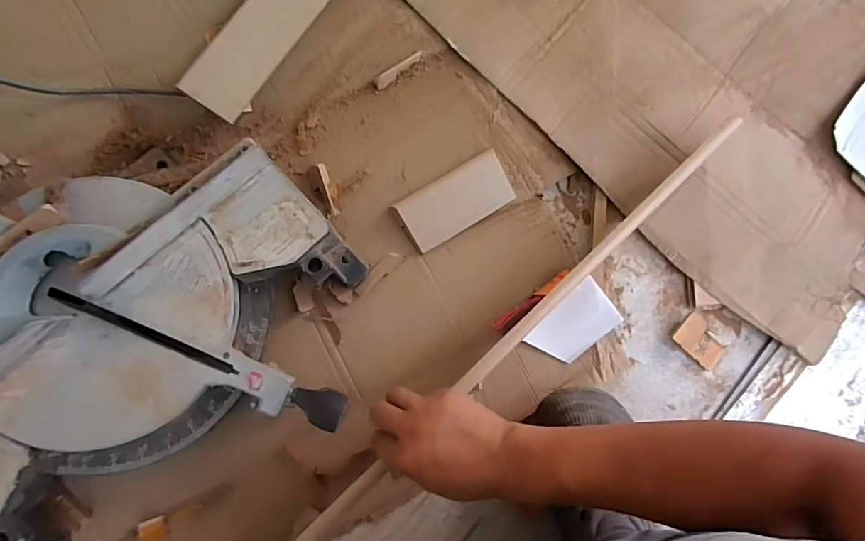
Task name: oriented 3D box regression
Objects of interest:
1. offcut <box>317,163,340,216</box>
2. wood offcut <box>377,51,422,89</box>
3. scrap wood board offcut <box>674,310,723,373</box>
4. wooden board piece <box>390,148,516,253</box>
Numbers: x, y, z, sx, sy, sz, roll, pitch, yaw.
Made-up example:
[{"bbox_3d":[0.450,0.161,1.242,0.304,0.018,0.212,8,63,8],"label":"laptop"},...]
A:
[{"bbox_3d":[-0.124,-0.097,0.537,0.010,0.011,0.064,-18,86,-7],"label":"offcut"},{"bbox_3d":[-0.041,-0.248,0.557,0.068,0.004,0.014,-37,95,-3],"label":"wood offcut"},{"bbox_3d":[0.343,0.090,0.577,0.063,0.010,0.048,40,82,-1],"label":"scrap wood board offcut"},{"bbox_3d":[0.029,-0.085,0.547,0.140,0.022,0.068,-31,88,-8],"label":"wooden board piece"}]

